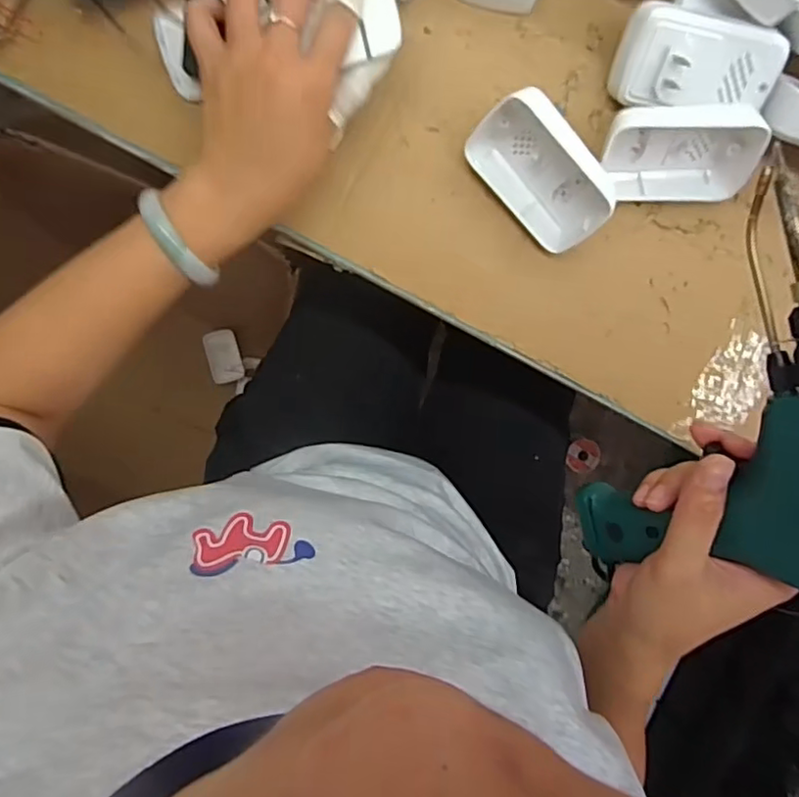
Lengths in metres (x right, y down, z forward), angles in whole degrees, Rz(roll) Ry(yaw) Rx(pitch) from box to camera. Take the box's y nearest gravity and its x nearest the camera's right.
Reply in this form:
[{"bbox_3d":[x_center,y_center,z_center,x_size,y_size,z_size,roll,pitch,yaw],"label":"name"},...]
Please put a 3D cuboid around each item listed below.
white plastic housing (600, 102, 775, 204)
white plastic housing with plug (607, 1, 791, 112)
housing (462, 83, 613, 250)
[{"bbox_3d":[0.178,-0.155,0.386,0.091,0.045,0.052,2,98,-2],"label":"white plastic housing"},{"bbox_3d":[0.183,-0.203,0.370,0.093,0.023,0.052,12,125,1],"label":"white plastic housing with plug"},{"bbox_3d":[0.091,-0.144,0.386,0.096,0.026,0.063,48,136,-5],"label":"housing"}]

